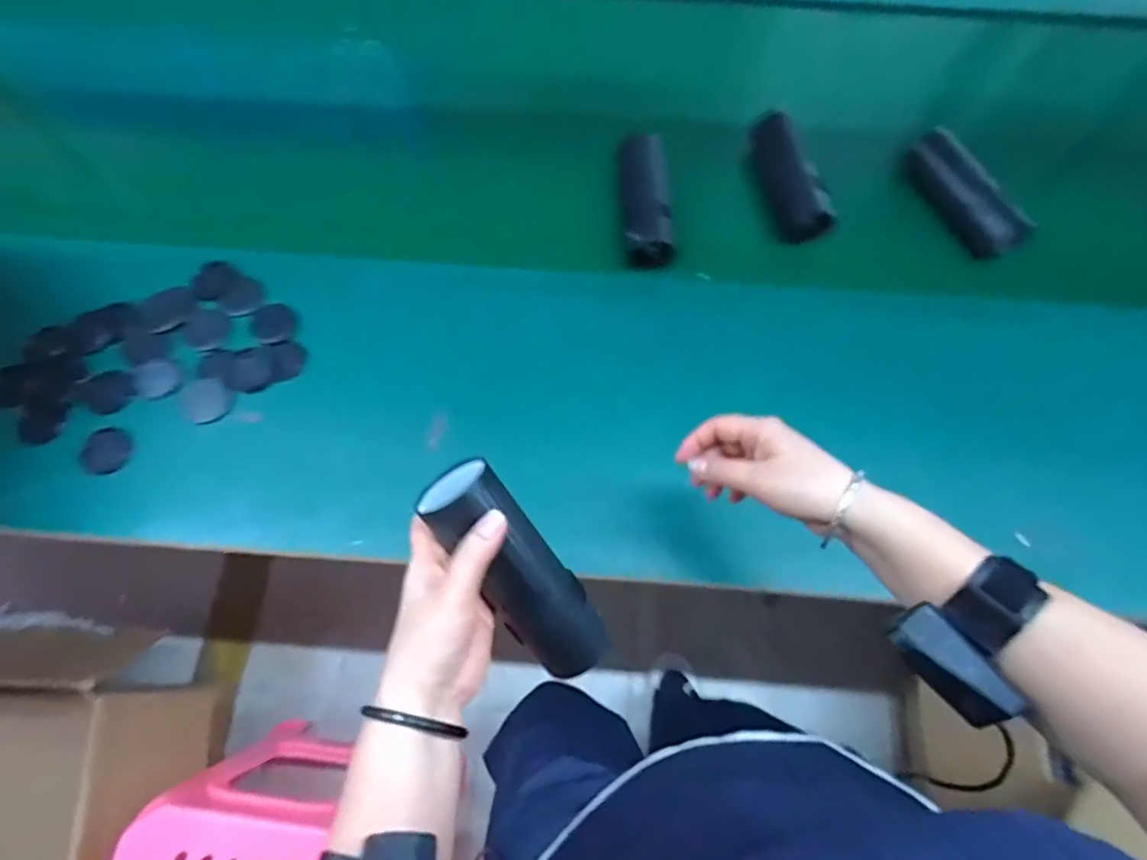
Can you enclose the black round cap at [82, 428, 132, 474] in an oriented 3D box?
[{"bbox_3d":[-0.483,0.022,0.626,0.044,0.008,0.047,0,69,-1],"label":"black round cap"}]

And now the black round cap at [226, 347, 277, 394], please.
[{"bbox_3d":[-0.354,-0.065,0.662,0.050,0.004,0.050,0,69,-1],"label":"black round cap"}]

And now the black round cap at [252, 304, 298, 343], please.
[{"bbox_3d":[-0.338,-0.121,0.683,0.046,0.004,0.049,0,69,-1],"label":"black round cap"}]

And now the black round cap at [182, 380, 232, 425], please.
[{"bbox_3d":[-0.393,-0.032,0.648,0.045,0.004,0.055,-23,71,-9],"label":"black round cap"}]

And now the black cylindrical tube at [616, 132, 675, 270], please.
[{"bbox_3d":[0.080,-0.274,0.715,0.060,0.044,0.175,-4,70,-2],"label":"black cylindrical tube"}]

